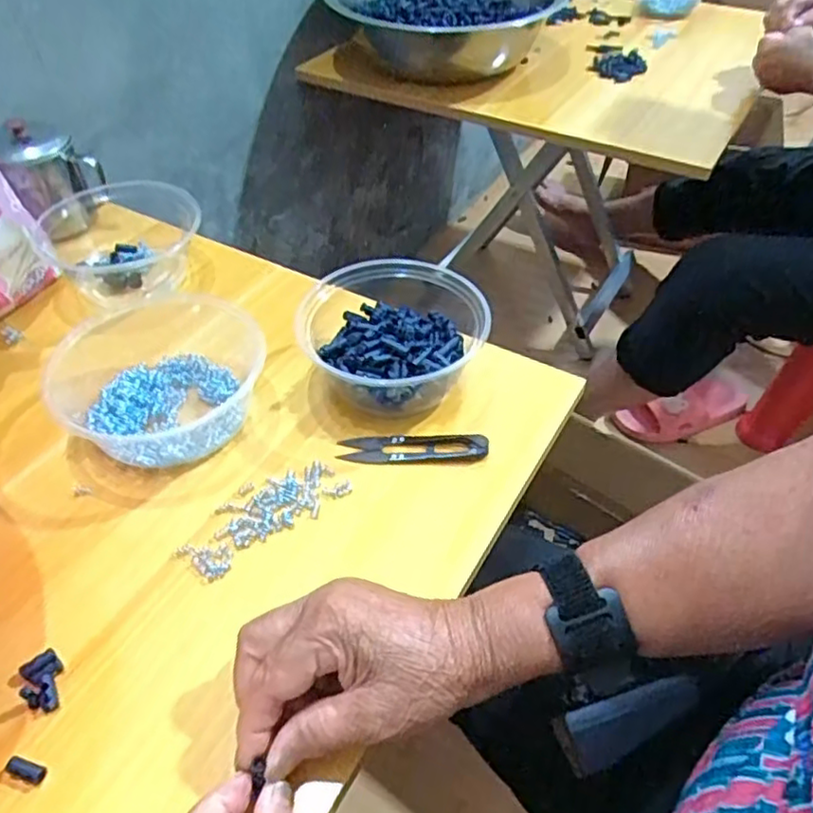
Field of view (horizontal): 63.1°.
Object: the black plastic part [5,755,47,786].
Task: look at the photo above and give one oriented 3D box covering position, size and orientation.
[{"bbox_3d":[-0.188,0.178,0.325,0.021,0.006,0.009,12,47,11],"label":"black plastic part"}]

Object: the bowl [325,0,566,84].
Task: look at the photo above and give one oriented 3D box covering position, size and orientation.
[{"bbox_3d":[0.048,-0.518,0.889,0.264,0.099,0.251,0,46,0],"label":"bowl"}]

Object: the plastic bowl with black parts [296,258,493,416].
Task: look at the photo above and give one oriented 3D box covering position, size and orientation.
[{"bbox_3d":[-0.010,-0.046,0.481,0.128,0.081,0.138,0,46,0],"label":"plastic bowl with black parts"}]

